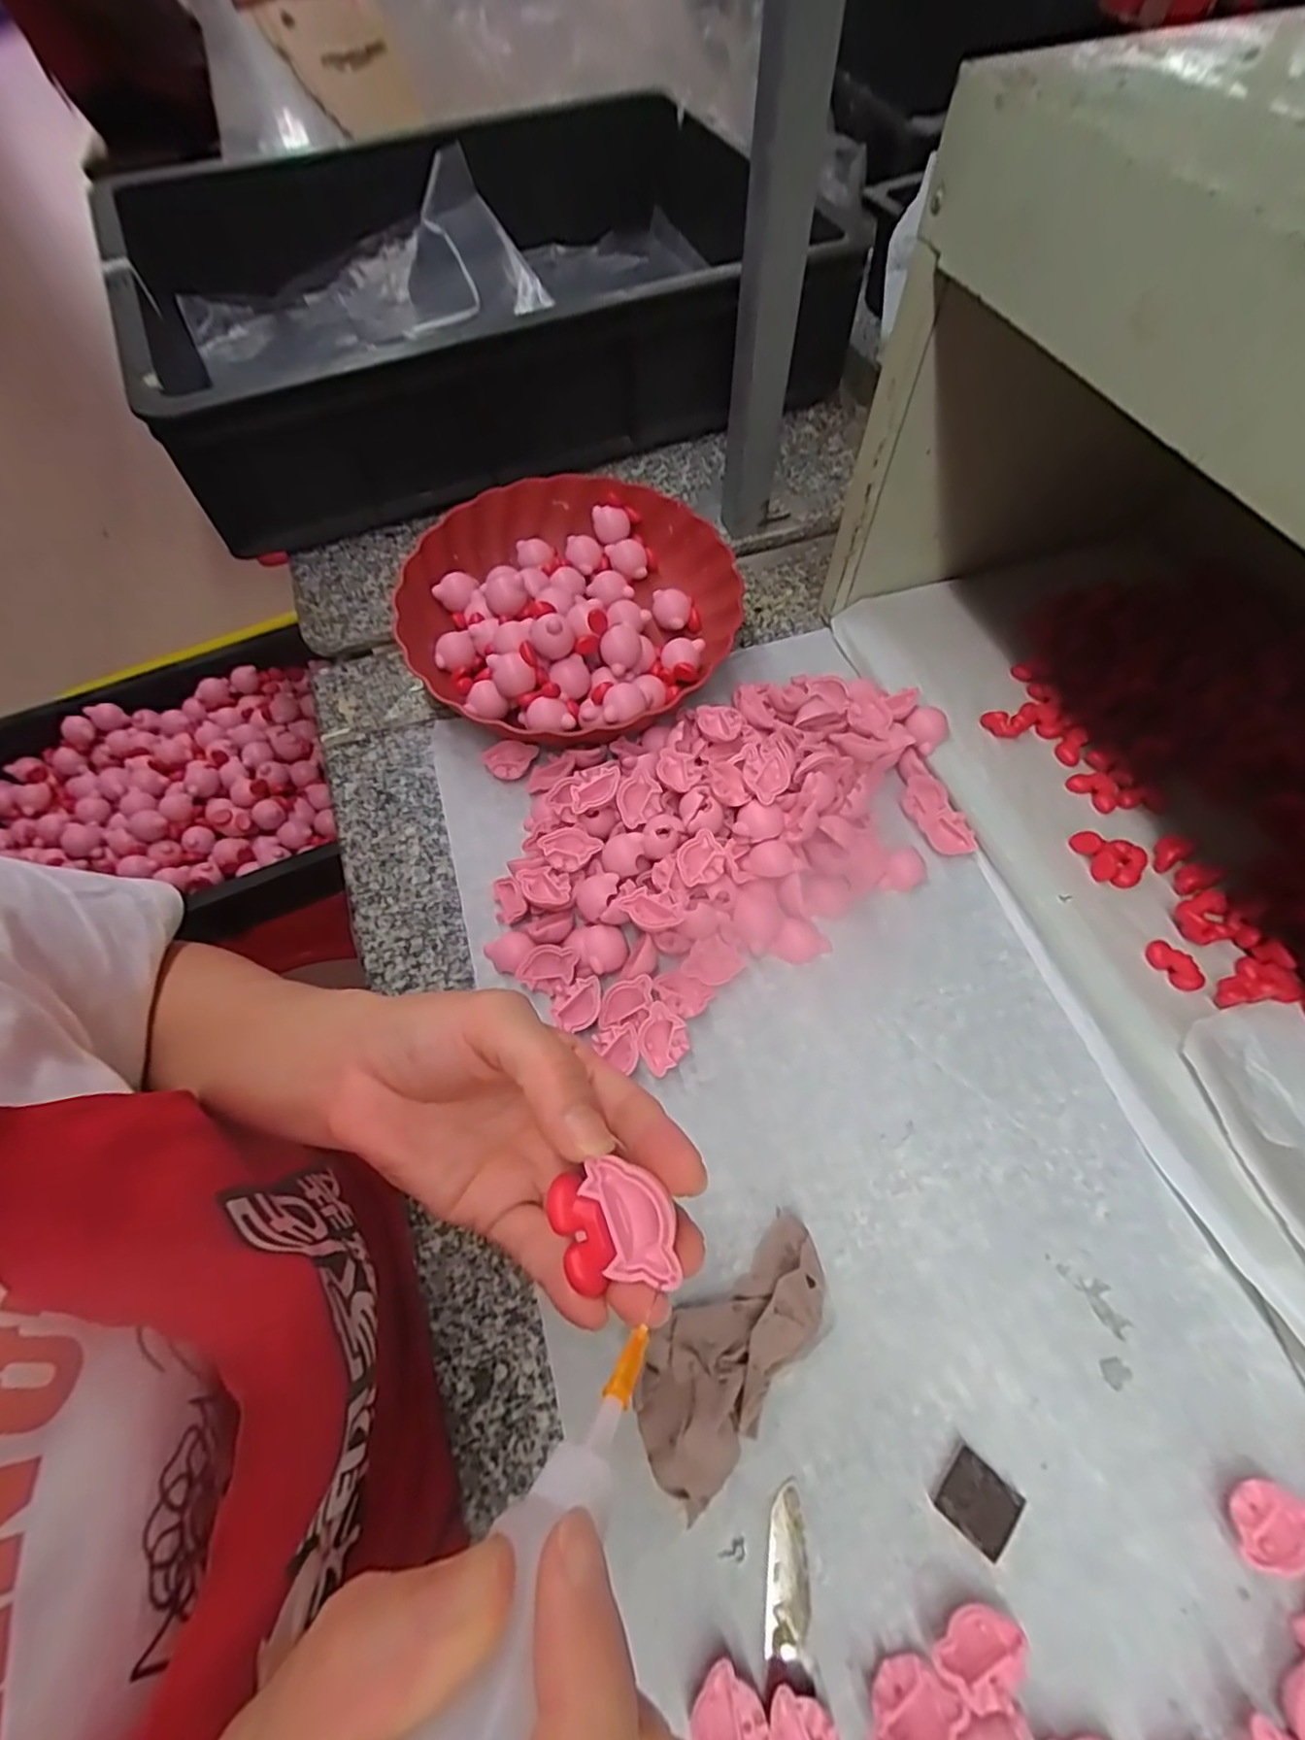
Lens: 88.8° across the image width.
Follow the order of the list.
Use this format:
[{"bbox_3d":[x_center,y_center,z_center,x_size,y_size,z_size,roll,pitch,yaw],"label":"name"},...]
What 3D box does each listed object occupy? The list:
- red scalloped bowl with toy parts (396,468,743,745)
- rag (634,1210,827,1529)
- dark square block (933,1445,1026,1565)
[{"bbox_3d":[-0.063,-0.193,0.500,0.236,0.060,0.243,0,63,1],"label":"red scalloped bowl with toy parts"},{"bbox_3d":[0.037,0.218,0.307,0.054,0.025,0.117,36,69,17],"label":"rag"},{"bbox_3d":[0.141,0.273,0.288,0.031,0.007,0.027,37,69,18],"label":"dark square block"}]

